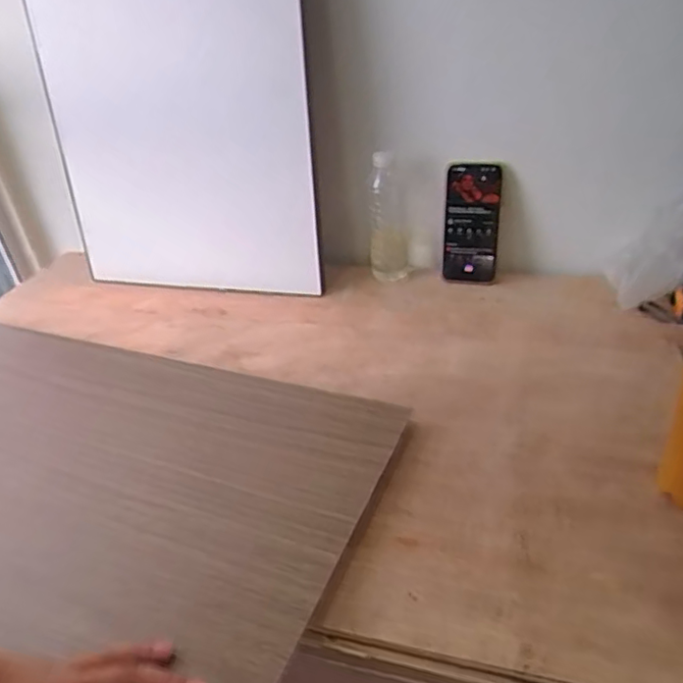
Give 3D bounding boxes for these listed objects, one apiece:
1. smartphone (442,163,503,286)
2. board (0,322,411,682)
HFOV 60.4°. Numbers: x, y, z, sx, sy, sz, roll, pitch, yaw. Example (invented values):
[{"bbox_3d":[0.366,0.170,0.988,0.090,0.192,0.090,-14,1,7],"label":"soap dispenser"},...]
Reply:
[{"bbox_3d":[0.183,-0.164,0.828,0.077,0.163,0.016,5,18,19],"label":"smartphone"},{"bbox_3d":[-0.322,0.125,0.586,0.687,0.027,0.383,11,38,24],"label":"board"}]

